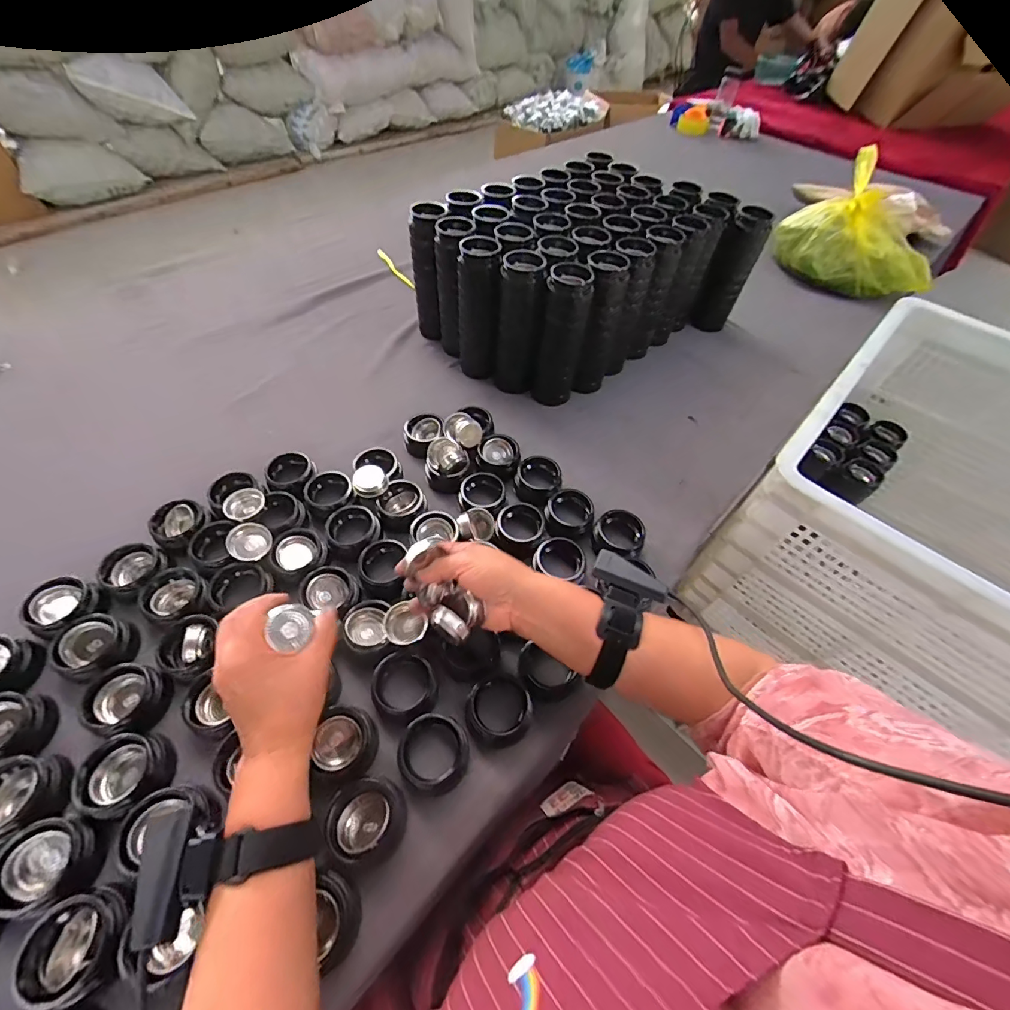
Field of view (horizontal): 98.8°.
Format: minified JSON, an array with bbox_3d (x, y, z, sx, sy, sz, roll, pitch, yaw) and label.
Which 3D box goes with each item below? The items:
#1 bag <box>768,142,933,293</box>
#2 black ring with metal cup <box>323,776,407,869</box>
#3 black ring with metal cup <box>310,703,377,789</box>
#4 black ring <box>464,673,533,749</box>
[{"bbox_3d":[0.762,-0.594,0.933,0.193,0.200,0.292,-3,53,-5],"label":"bag"},{"bbox_3d":[-0.122,0.273,0.379,0.064,0.030,0.060,1,53,-2],"label":"black ring with metal cup"},{"bbox_3d":[-0.153,0.225,0.413,0.057,0.024,0.063,-23,57,-19],"label":"black ring with metal cup"},{"bbox_3d":[-0.006,0.207,0.444,0.071,0.022,0.066,1,53,-2],"label":"black ring"}]

